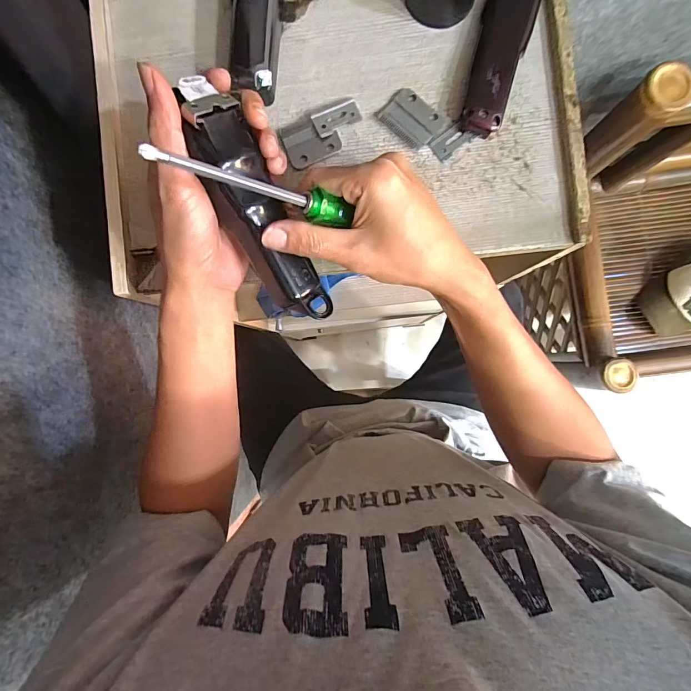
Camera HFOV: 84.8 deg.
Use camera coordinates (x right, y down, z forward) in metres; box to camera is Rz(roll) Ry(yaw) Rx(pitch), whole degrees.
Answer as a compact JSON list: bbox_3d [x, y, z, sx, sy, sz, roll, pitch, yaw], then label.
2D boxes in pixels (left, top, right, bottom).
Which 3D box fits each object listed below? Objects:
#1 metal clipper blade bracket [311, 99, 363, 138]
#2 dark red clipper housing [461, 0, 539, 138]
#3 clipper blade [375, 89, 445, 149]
[{"bbox_3d":[-0.007,-0.193,0.320,0.041,0.009,0.021,-26,86,2],"label":"metal clipper blade bracket"},{"bbox_3d":[0.128,-0.248,0.317,0.041,0.021,0.141,16,88,4],"label":"dark red clipper housing"},{"bbox_3d":[0.056,-0.192,0.318,0.049,0.004,0.037,41,90,4],"label":"clipper blade"}]

